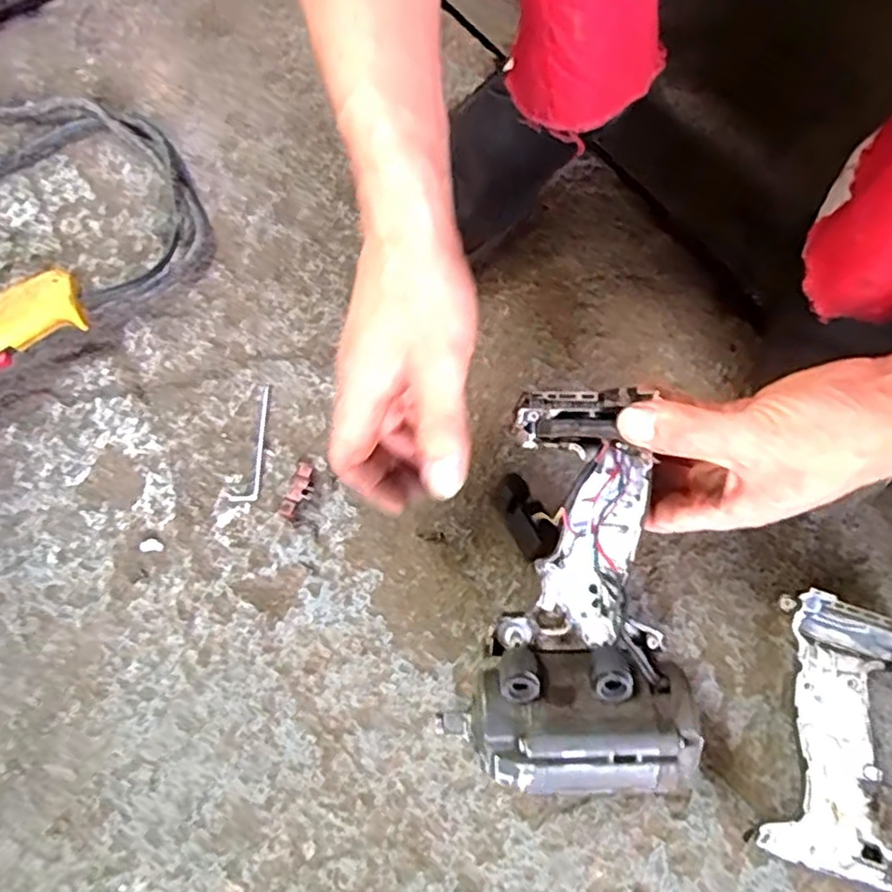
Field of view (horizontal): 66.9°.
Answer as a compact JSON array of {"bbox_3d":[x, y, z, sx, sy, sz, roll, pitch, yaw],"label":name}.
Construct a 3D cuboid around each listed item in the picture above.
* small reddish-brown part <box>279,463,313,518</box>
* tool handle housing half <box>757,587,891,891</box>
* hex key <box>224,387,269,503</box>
[{"bbox_3d":[-0.101,0.030,0.465,0.017,0.007,0.040,18,71,8],"label":"small reddish-brown part"},{"bbox_3d":[0.237,0.168,0.388,0.094,0.031,0.148,17,71,8],"label":"tool handle housing half"},{"bbox_3d":[-0.138,-0.003,0.480,0.021,0.004,0.086,5,70,4],"label":"hex key"}]

